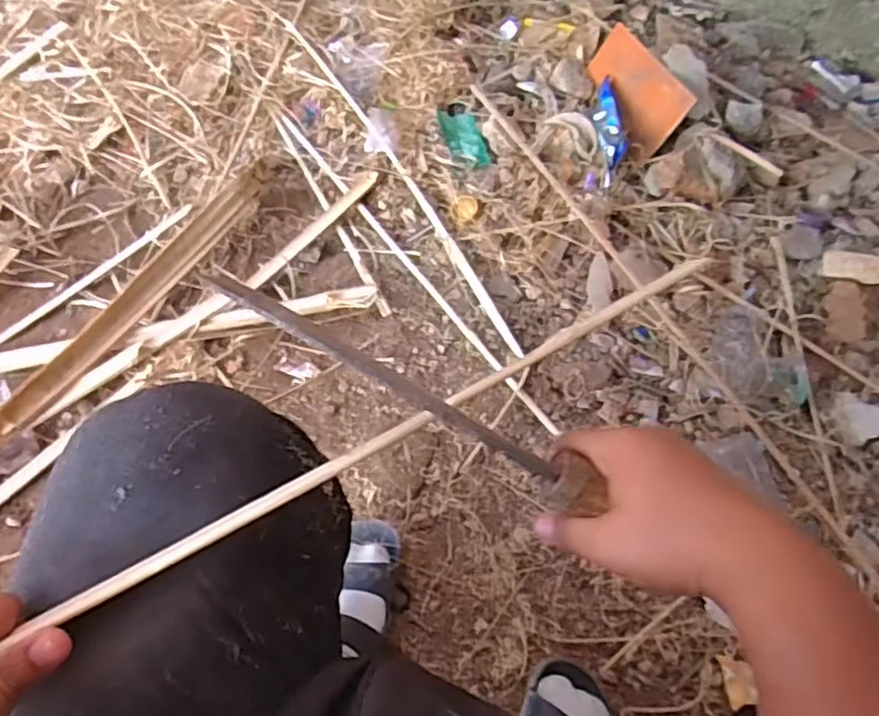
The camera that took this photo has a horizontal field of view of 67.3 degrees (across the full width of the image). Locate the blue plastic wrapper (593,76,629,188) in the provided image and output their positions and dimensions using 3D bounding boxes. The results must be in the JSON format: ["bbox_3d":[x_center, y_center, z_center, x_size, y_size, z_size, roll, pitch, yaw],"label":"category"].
[{"bbox_3d":[0.258,-0.349,1.006,0.034,0.055,0.199,0,60,-4],"label":"blue plastic wrapper"}]

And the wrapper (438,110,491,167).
[{"bbox_3d":[0.039,-0.341,1.023,0.056,0.019,0.105,-17,66,-11],"label":"wrapper"}]

